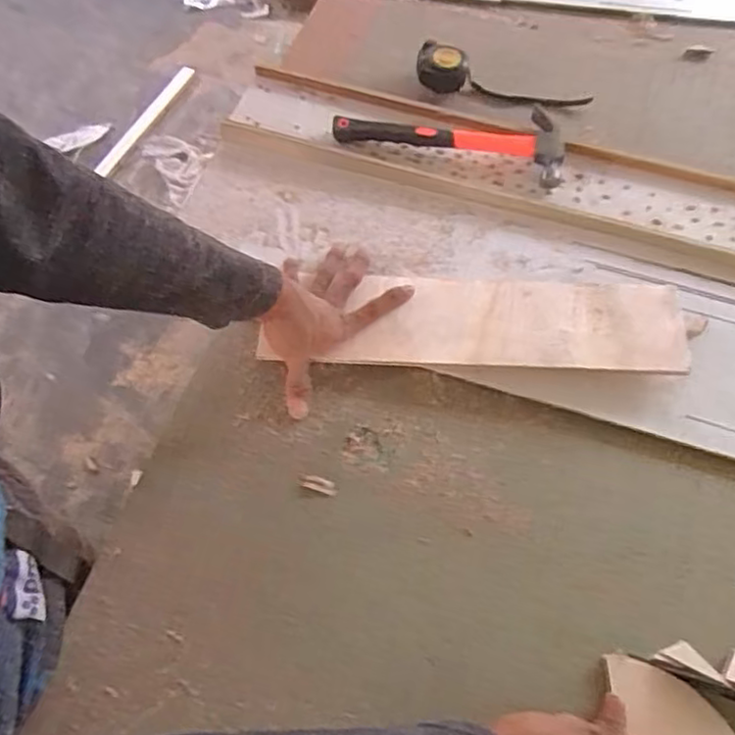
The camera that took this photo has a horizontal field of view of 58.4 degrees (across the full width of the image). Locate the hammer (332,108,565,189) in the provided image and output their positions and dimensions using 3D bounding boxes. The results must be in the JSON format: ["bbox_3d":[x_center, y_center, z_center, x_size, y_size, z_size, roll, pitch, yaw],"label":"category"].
[{"bbox_3d":[0.098,-0.273,0.767,0.262,0.028,0.095,14,65,8],"label":"hammer"}]

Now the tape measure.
[{"bbox_3d":[0.168,-0.361,0.819,0.219,0.040,0.062,8,65,6],"label":"tape measure"}]

